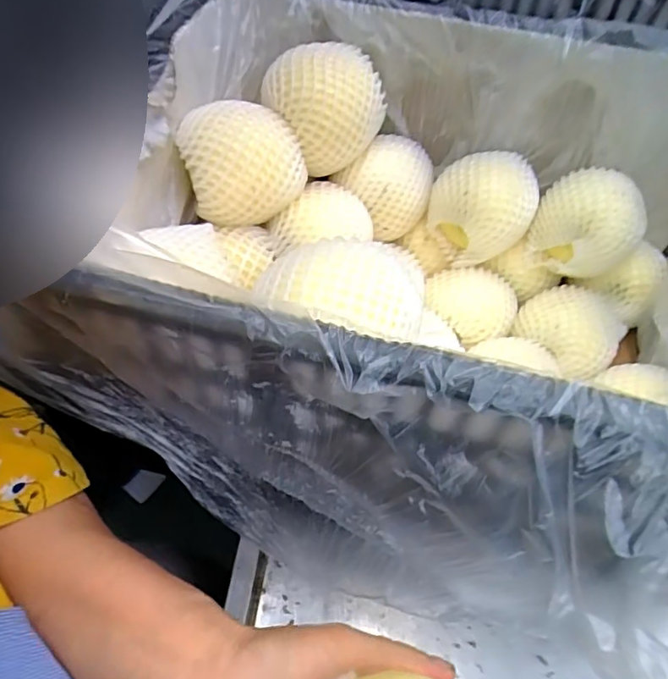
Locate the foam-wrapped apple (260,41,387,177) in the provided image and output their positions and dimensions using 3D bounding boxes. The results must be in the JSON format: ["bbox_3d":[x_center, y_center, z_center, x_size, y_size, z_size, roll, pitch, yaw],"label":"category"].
[{"bbox_3d":[-0.010,-0.187,0.420,0.081,0.084,0.082,0,55,1],"label":"foam-wrapped apple"}]

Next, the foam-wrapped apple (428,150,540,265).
[{"bbox_3d":[0.132,-0.119,0.457,0.092,0.075,0.081,6,55,5],"label":"foam-wrapped apple"}]

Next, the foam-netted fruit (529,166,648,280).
[{"bbox_3d":[0.221,-0.103,0.445,0.086,0.064,0.079,0,55,1],"label":"foam-netted fruit"}]

